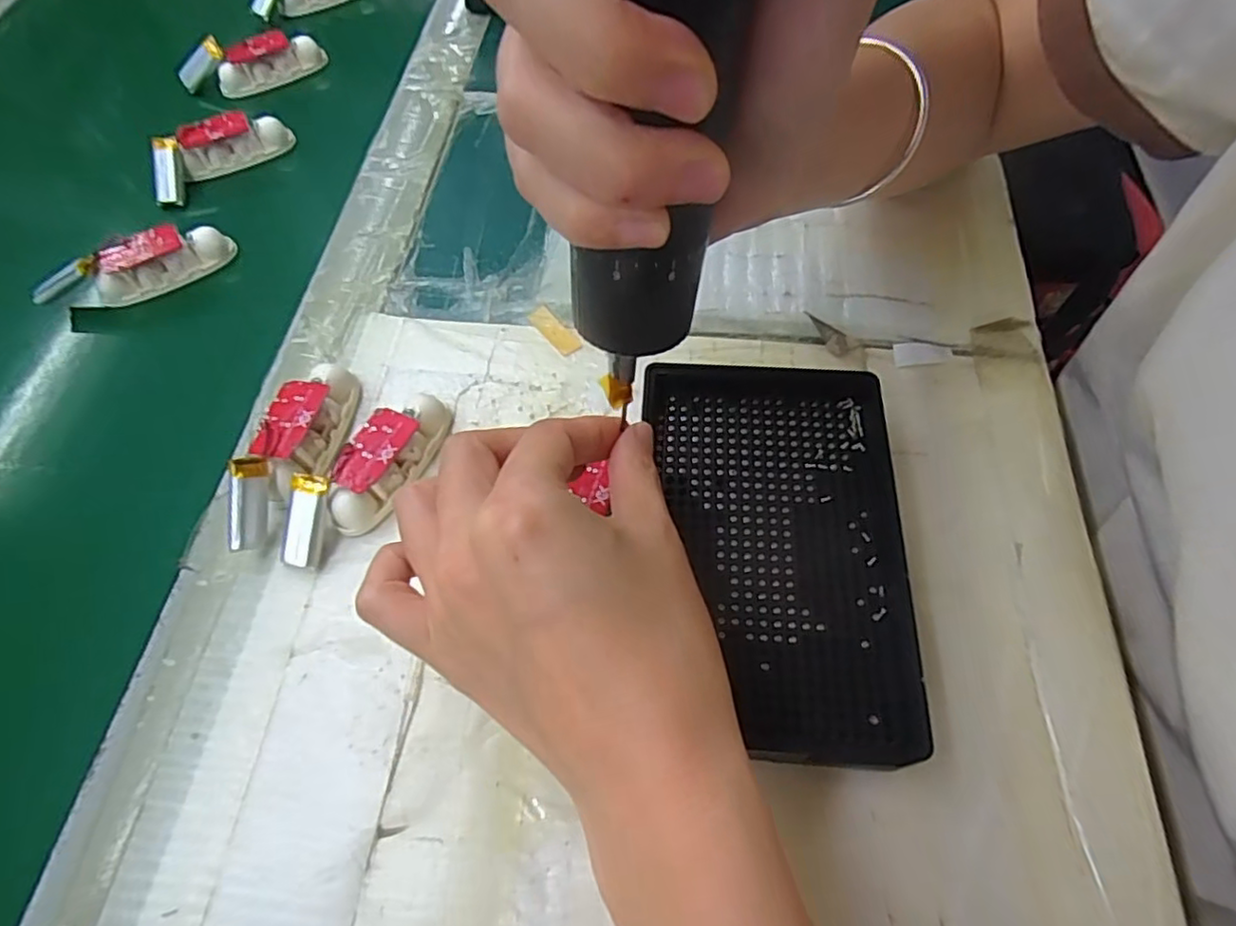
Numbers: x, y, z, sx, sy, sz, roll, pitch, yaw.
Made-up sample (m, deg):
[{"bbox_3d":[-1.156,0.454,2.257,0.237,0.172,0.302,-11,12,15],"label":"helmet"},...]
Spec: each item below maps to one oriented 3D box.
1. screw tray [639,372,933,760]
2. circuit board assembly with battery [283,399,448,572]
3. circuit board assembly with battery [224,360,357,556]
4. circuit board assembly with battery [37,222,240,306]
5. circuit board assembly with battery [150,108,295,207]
[{"bbox_3d":[0.056,0.030,0.232,0.087,0.028,0.137,1,61,3],"label":"screw tray"},{"bbox_3d":[-0.097,0.004,0.252,0.023,0.023,0.081,31,67,18],"label":"circuit board assembly with battery"},{"bbox_3d":[-0.127,-0.007,0.255,0.022,0.029,0.083,8,62,6],"label":"circuit board assembly with battery"},{"bbox_3d":[-0.233,-0.095,0.316,0.084,0.028,0.011,-30,28,-16],"label":"circuit board assembly with battery"},{"bbox_3d":[-0.220,-0.173,0.356,0.077,0.020,0.025,-32,65,-14],"label":"circuit board assembly with battery"}]

